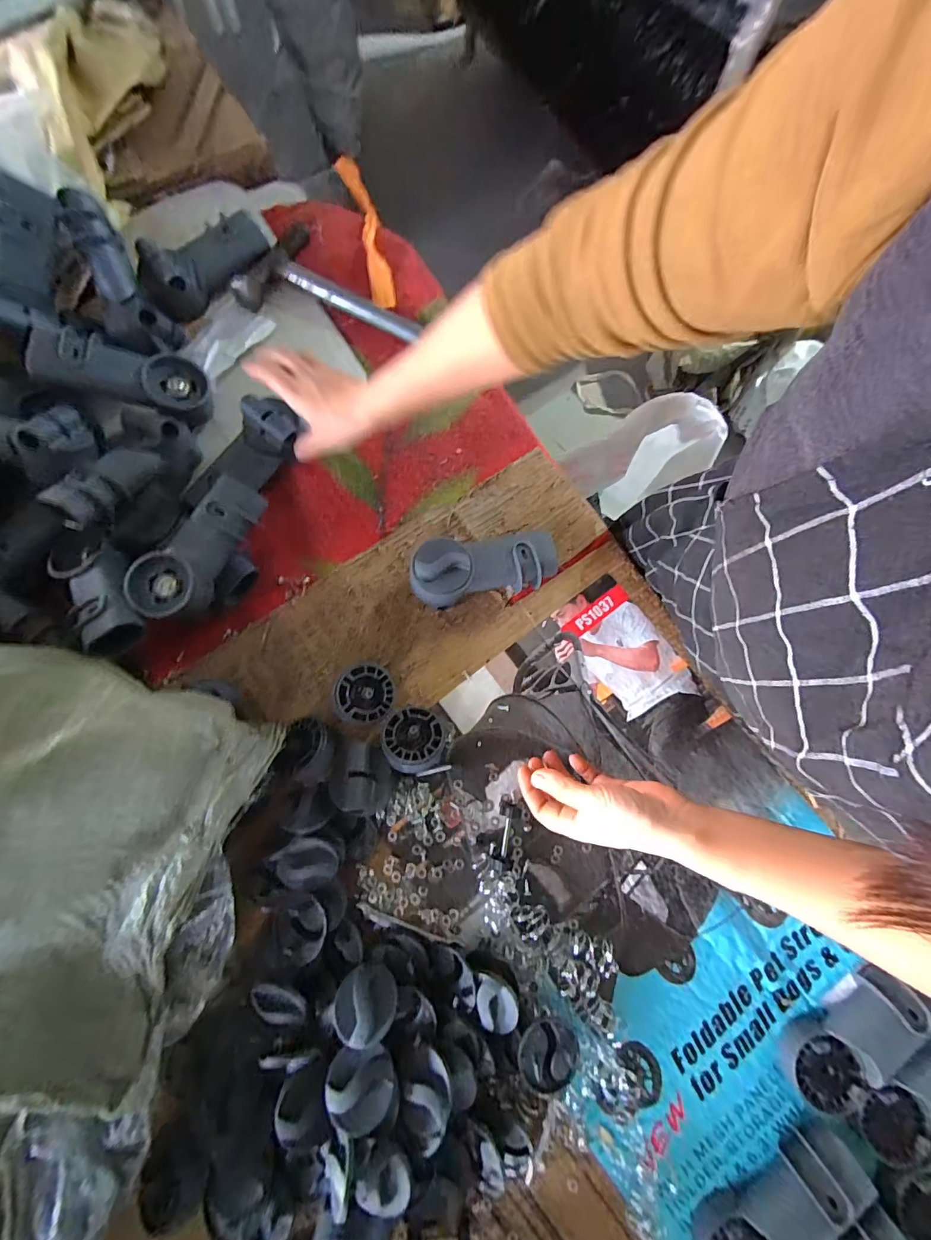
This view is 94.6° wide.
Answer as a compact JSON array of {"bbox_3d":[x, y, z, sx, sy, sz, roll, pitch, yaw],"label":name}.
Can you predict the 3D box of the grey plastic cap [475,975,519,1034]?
[{"bbox_3d":[0.030,0.358,0.399,0.038,0.012,0.046,8,78,0],"label":"grey plastic cap"}]

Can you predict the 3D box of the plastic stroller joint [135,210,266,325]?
[{"bbox_3d":[-0.325,-0.447,0.538,0.062,0.057,0.164,44,80,7],"label":"plastic stroller joint"}]

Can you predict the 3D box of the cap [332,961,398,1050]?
[{"bbox_3d":[-0.092,0.349,0.391,0.056,0.019,0.056,7,47,2],"label":"cap"}]

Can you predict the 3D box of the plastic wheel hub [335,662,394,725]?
[{"bbox_3d":[-0.107,0.078,0.453,0.067,0.018,0.057,-25,96,-37],"label":"plastic wheel hub"}]

